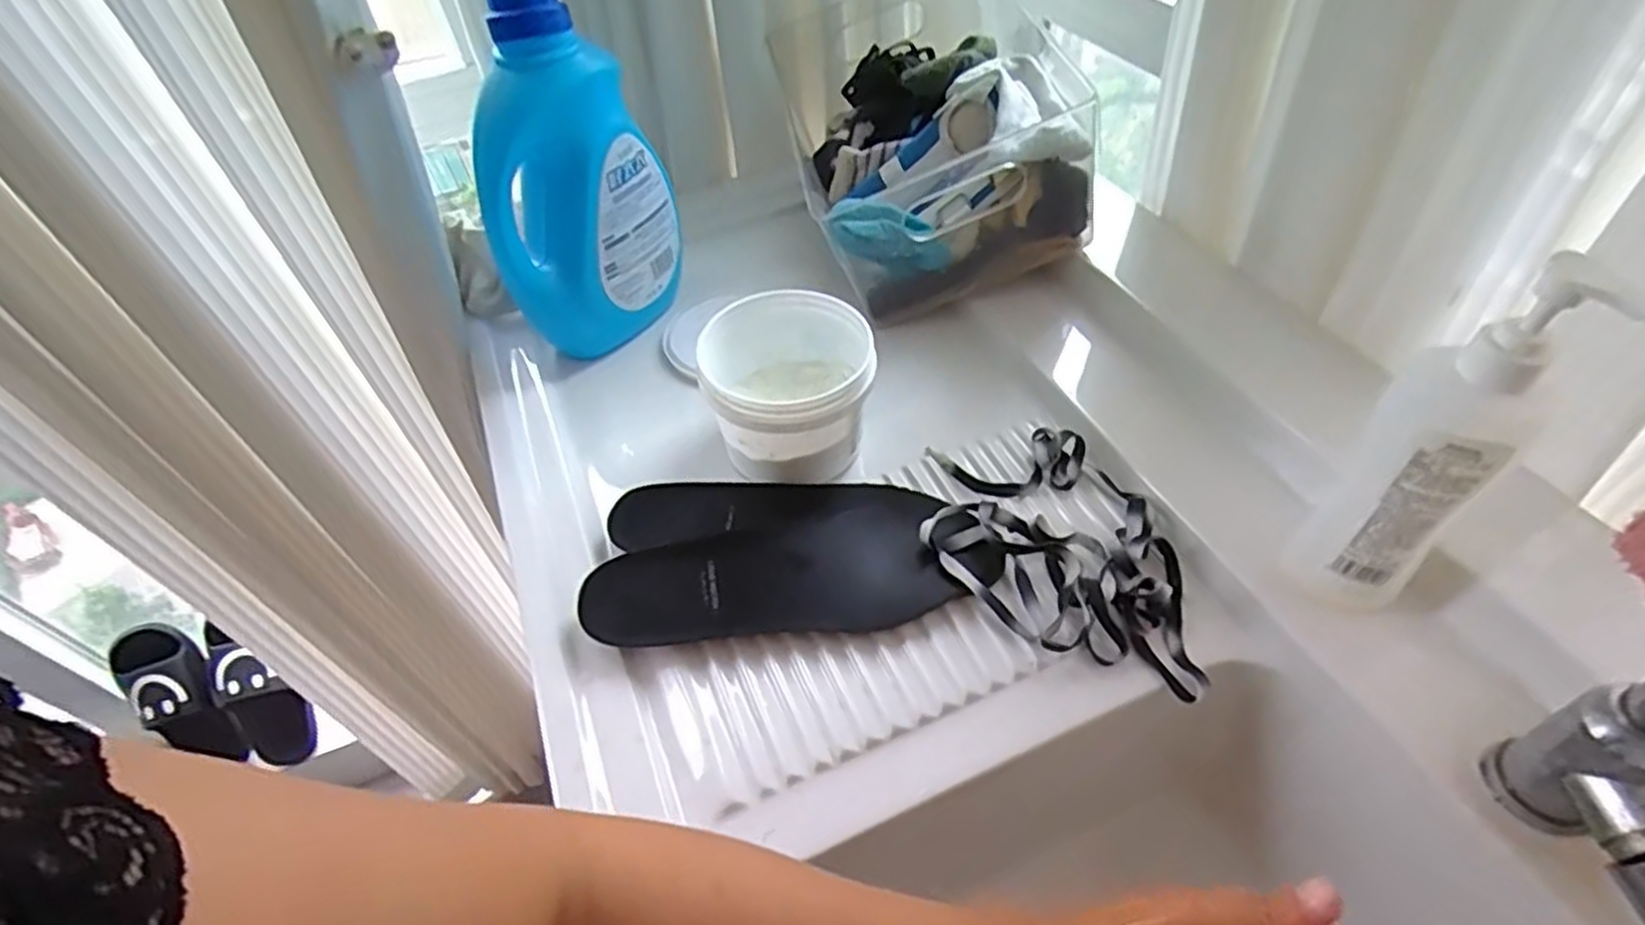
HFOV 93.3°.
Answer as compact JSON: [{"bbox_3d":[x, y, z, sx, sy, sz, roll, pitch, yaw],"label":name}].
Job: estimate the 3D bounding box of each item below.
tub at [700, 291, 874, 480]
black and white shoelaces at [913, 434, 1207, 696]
[{"bbox_3d":[-0.023,-0.055,0.587,0.114,0.094,0.119,-3,49,4],"label":"tub"},{"bbox_3d":[0.156,0.057,0.535,0.166,0.039,0.204,-2,49,5],"label":"black and white shoelaces"}]

